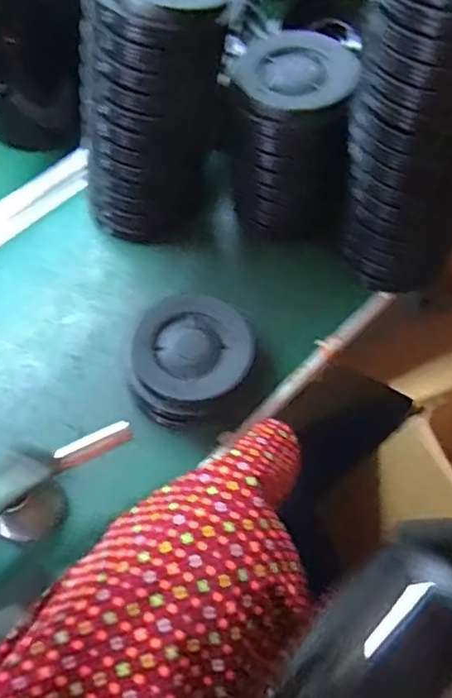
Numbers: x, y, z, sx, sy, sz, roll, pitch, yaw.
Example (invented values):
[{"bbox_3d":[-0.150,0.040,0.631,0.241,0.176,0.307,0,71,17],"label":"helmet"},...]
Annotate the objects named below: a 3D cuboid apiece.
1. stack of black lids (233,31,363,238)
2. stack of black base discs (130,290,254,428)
[{"bbox_3d":[0.063,-0.213,0.624,0.112,0.158,0.098,-2,61,-1],"label":"stack of black lids"},{"bbox_3d":[-0.034,0.009,0.571,0.112,0.047,0.108,-33,66,-16],"label":"stack of black base discs"}]

